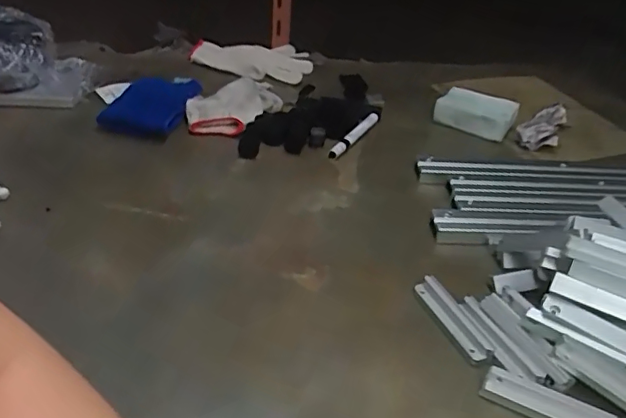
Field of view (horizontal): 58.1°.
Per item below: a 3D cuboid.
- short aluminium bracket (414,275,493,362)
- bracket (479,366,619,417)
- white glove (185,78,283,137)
[{"bbox_3d":[0.129,0.100,0.520,0.022,0.016,0.099,-11,37,-23],"label":"short aluminium bracket"},{"bbox_3d":[0.185,0.156,0.446,0.098,0.017,0.025,19,36,20],"label":"bracket"},{"bbox_3d":[-0.118,-0.155,0.844,0.093,0.039,0.156,20,36,20],"label":"white glove"}]

